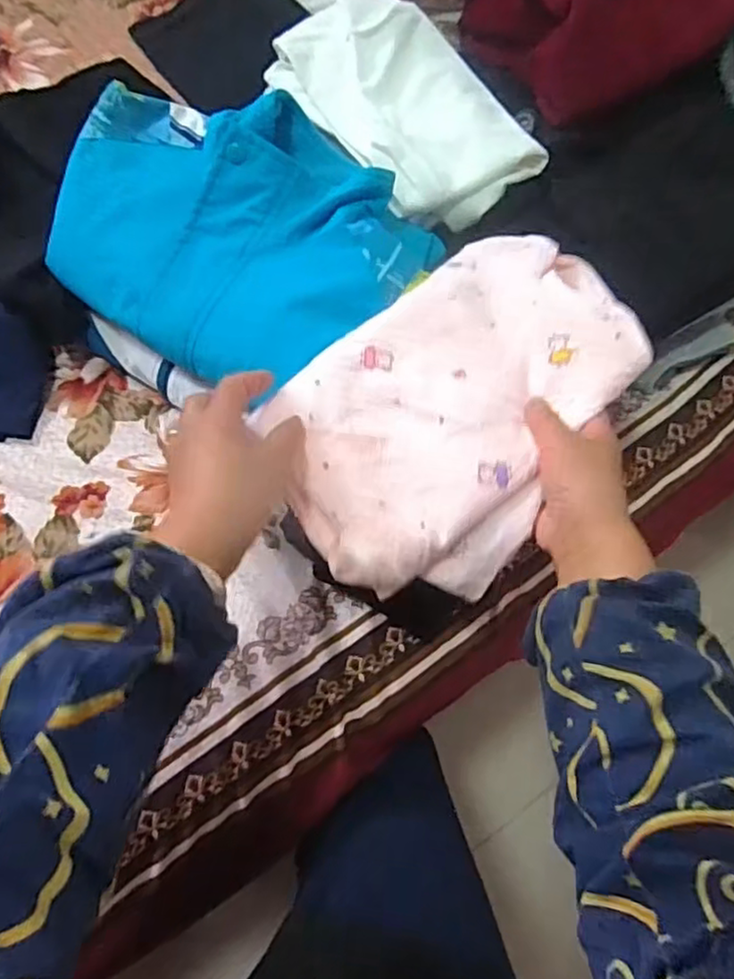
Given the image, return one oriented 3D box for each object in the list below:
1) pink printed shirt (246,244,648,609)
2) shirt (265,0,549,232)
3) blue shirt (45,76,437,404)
[{"bbox_3d":[0.073,-0.063,0.477,0.183,0.051,0.301,43,73,15],"label":"pink printed shirt"},{"bbox_3d":[0.033,-0.359,0.618,0.154,0.056,0.253,-38,73,-16],"label":"shirt"},{"bbox_3d":[-0.110,-0.210,0.545,0.311,0.088,0.219,35,70,12],"label":"blue shirt"}]

